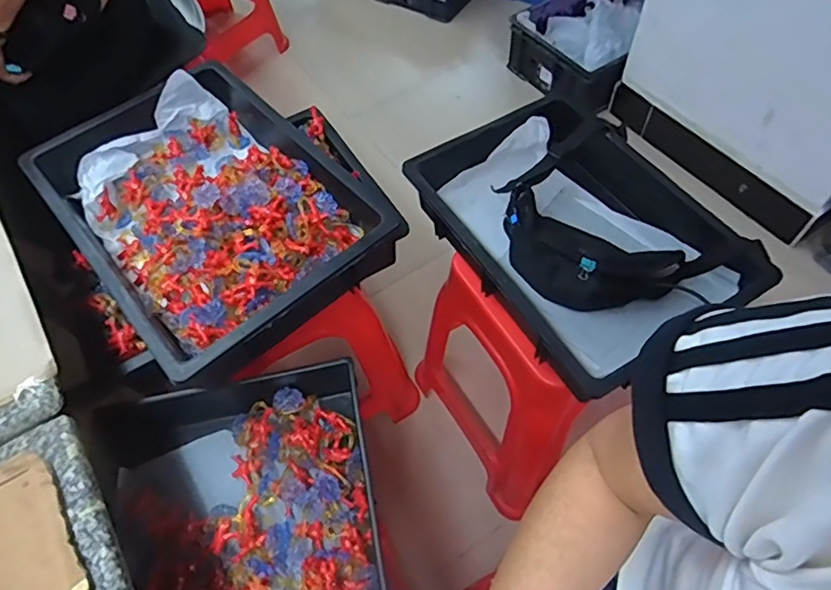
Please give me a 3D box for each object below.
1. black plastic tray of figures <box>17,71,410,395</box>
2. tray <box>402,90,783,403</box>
[{"bbox_3d":[-0.290,-0.112,0.761,0.329,0.090,0.461,-39,63,-19],"label":"black plastic tray of figures"},{"bbox_3d":[0.223,-0.096,0.830,0.308,0.094,0.425,-27,60,-13],"label":"tray"}]

